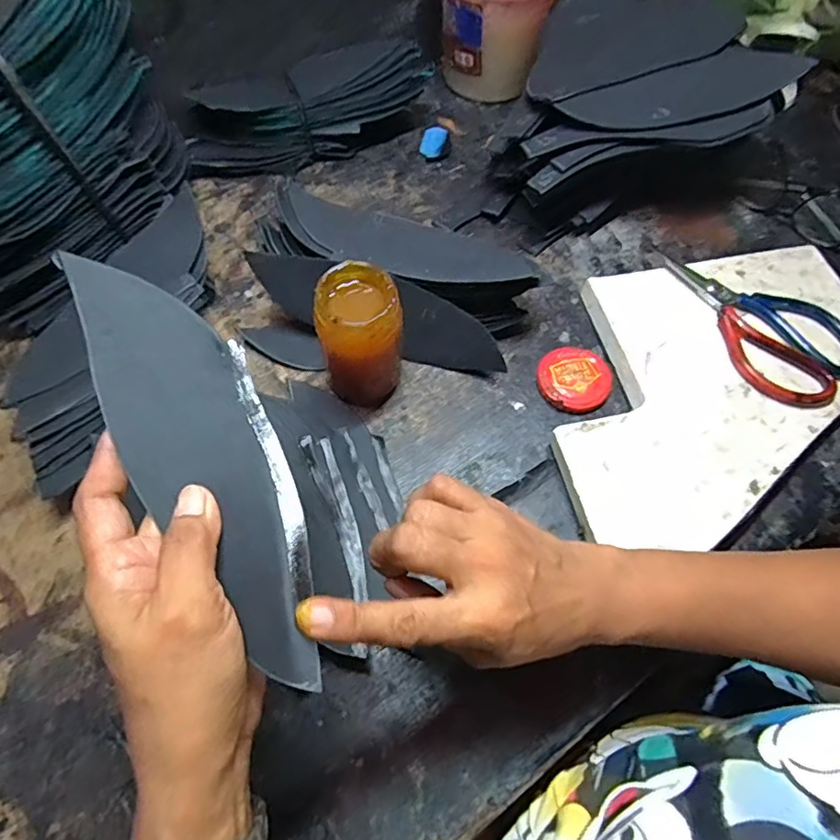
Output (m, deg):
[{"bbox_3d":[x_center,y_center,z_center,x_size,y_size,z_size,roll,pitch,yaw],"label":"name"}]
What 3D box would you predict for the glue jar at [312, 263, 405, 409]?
[{"bbox_3d":[-0.042,-0.057,0.414,0.056,0.111,0.054,-1,63,1],"label":"glue jar"}]

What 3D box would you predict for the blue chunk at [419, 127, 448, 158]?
[{"bbox_3d":[0.014,-0.291,0.587,0.028,0.028,0.021,-1,63,1],"label":"blue chunk"}]

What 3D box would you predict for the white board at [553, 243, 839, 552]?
[{"bbox_3d":[0.222,-0.044,0.456,0.330,0.029,0.199,-37,68,-16],"label":"white board"}]

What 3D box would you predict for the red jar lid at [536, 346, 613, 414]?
[{"bbox_3d":[0.127,-0.034,0.460,0.058,0.011,0.057,-1,63,1],"label":"red jar lid"}]

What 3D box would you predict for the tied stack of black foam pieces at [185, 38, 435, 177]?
[{"bbox_3d":[-0.115,-0.312,0.569,0.247,0.076,0.083,-27,66,-12],"label":"tied stack of black foam pieces"}]

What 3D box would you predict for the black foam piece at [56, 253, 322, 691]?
[{"bbox_3d":[-0.095,0.015,0.249,0.064,0.020,0.207,-30,76,-13],"label":"black foam piece"}]

